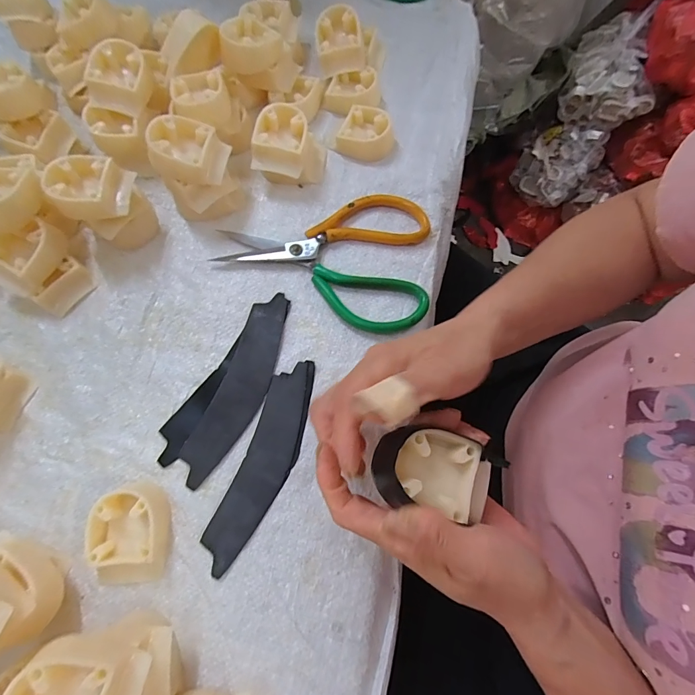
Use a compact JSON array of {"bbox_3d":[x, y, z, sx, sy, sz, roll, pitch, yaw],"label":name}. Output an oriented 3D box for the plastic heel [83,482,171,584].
[{"bbox_3d":[-0.148,0.127,0.258,0.049,0.021,0.062,-6,71,-1],"label":"plastic heel"}]

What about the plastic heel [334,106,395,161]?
[{"bbox_3d":[0.019,-0.209,0.366,0.052,0.023,0.045,15,72,6],"label":"plastic heel"}]

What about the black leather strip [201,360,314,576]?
[{"bbox_3d":[-0.061,0.082,0.280,0.039,0.004,0.153,19,72,7],"label":"black leather strip"}]

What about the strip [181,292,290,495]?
[{"bbox_3d":[-0.084,0.029,0.299,0.037,0.006,0.157,23,72,-4],"label":"strip"}]

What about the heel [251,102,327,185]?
[{"bbox_3d":[-0.052,-0.185,0.347,0.058,0.046,0.060,7,71,3],"label":"heel"}]

